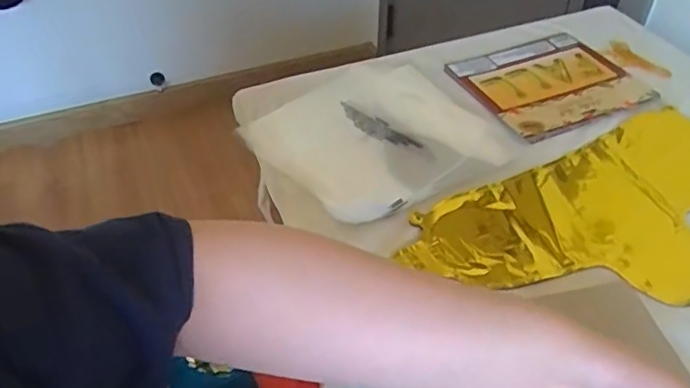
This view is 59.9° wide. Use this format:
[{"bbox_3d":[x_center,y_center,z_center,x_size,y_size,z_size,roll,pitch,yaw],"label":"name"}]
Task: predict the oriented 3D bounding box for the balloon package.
[{"bbox_3d":[0.244,-0.137,0.718,0.199,0.009,0.171,-20,47,-19],"label":"balloon package"}]

